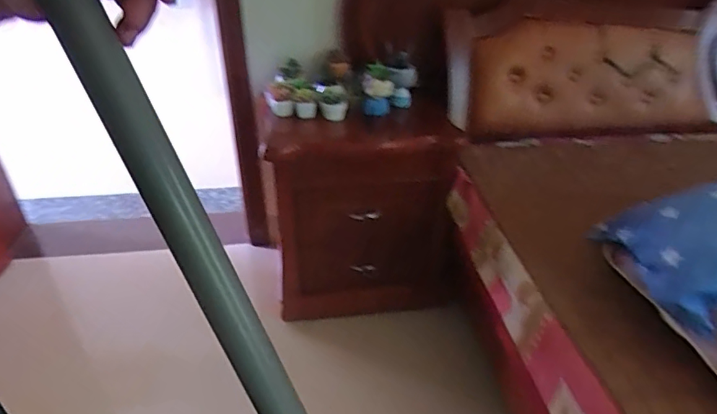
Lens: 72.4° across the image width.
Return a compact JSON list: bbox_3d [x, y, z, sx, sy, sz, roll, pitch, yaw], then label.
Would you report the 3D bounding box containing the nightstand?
[{"bbox_3d":[0.014,0.018,1.454,0.514,0.578,0.318,4,33,5],"label":"nightstand"}]

